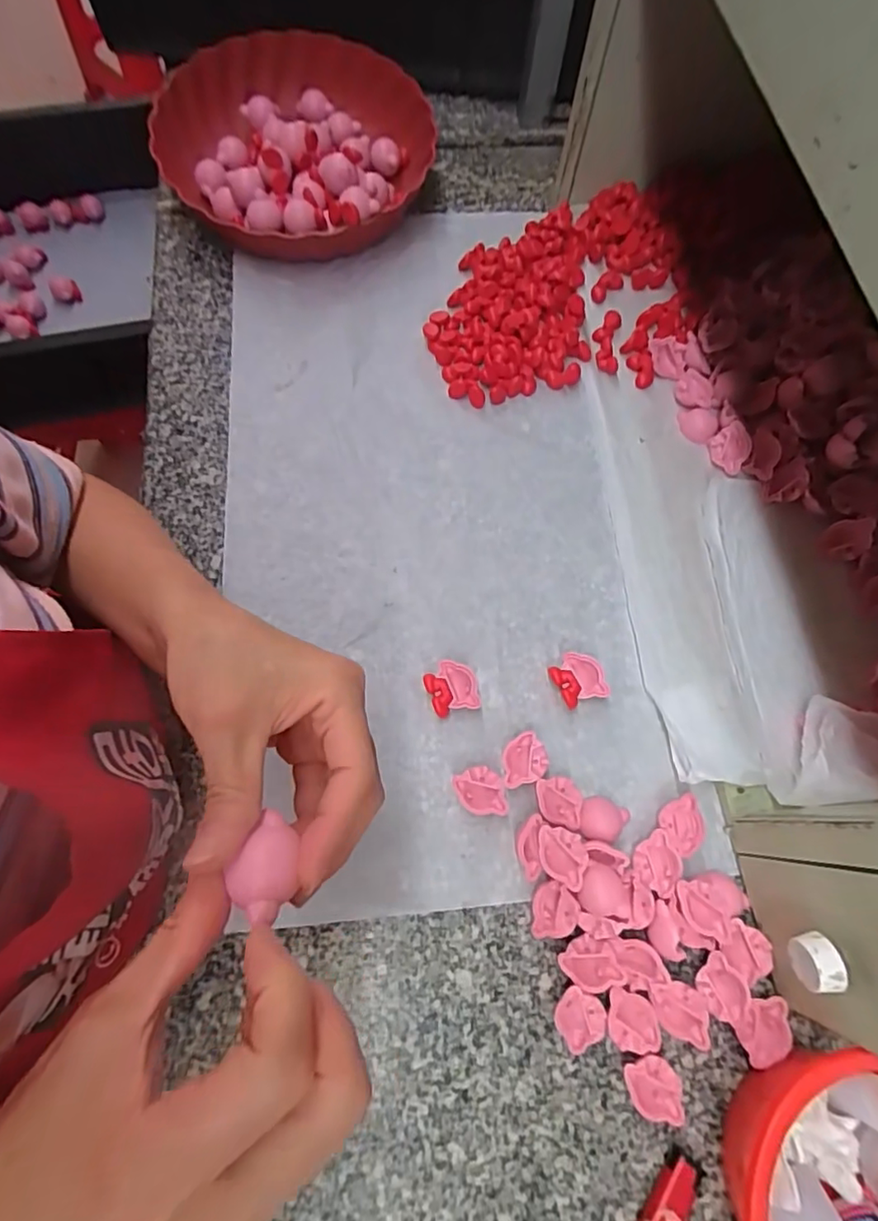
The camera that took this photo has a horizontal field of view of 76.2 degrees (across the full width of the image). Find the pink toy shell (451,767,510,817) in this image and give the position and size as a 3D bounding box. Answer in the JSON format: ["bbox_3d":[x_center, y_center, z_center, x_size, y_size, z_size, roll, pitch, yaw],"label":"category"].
[{"bbox_3d":[0.026,0.118,0.365,0.032,0.014,0.030,1,71,-3],"label":"pink toy shell"}]

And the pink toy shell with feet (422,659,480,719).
[{"bbox_3d":[0.009,0.053,0.386,0.034,0.014,0.036,-15,73,-8],"label":"pink toy shell with feet"}]

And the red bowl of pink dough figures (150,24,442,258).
[{"bbox_3d":[-0.129,-0.426,0.513,0.233,0.053,0.237,1,71,-3],"label":"red bowl of pink dough figures"}]

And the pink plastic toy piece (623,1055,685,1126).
[{"bbox_3d":[0.120,0.270,0.317,0.030,0.015,0.029,1,71,-3],"label":"pink plastic toy piece"}]

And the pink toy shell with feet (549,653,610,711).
[{"bbox_3d":[0.098,0.049,0.393,0.032,0.016,0.037,-27,75,-11],"label":"pink toy shell with feet"}]

